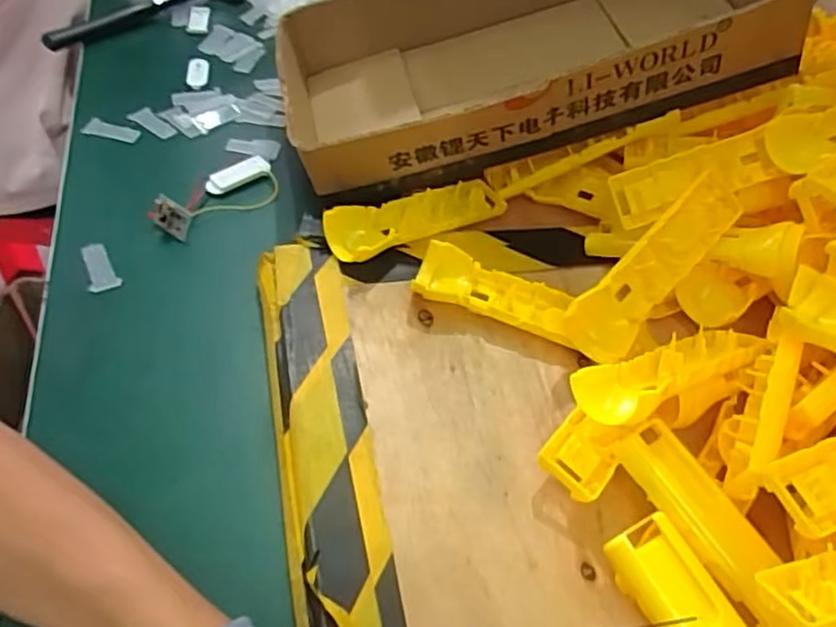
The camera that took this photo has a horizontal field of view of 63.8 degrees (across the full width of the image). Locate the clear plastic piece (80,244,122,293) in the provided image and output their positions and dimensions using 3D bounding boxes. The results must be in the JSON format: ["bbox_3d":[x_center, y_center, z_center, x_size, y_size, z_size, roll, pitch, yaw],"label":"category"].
[{"bbox_3d":[-0.248,-0.037,0.523,0.022,0.006,0.049,-17,55,-22],"label":"clear plastic piece"}]

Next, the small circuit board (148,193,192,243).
[{"bbox_3d":[-0.202,-0.078,0.548,0.035,0.026,0.007,31,23,-5],"label":"small circuit board"}]

